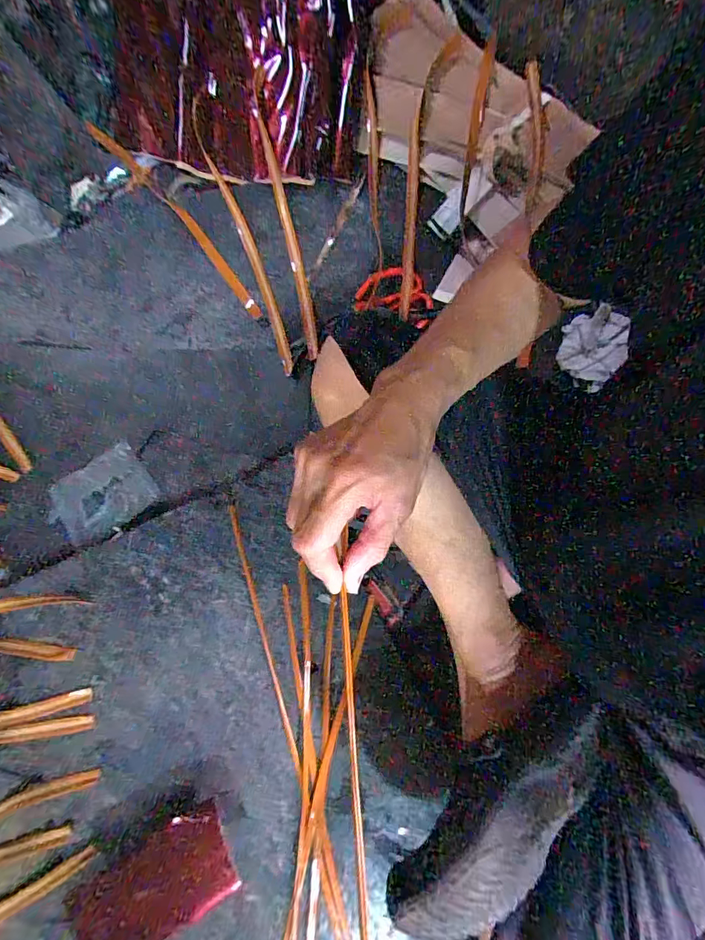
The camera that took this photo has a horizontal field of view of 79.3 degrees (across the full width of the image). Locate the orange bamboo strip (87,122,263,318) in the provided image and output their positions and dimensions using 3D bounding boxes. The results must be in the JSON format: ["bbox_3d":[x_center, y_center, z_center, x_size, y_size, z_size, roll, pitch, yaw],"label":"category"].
[{"bbox_3d":[-0.280,-0.402,0.669,0.027,0.047,0.411,-41,79,-9],"label":"orange bamboo strip"}]

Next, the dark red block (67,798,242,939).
[{"bbox_3d":[-0.205,0.429,0.434,0.165,0.040,0.086,-33,78,-8],"label":"dark red block"}]

